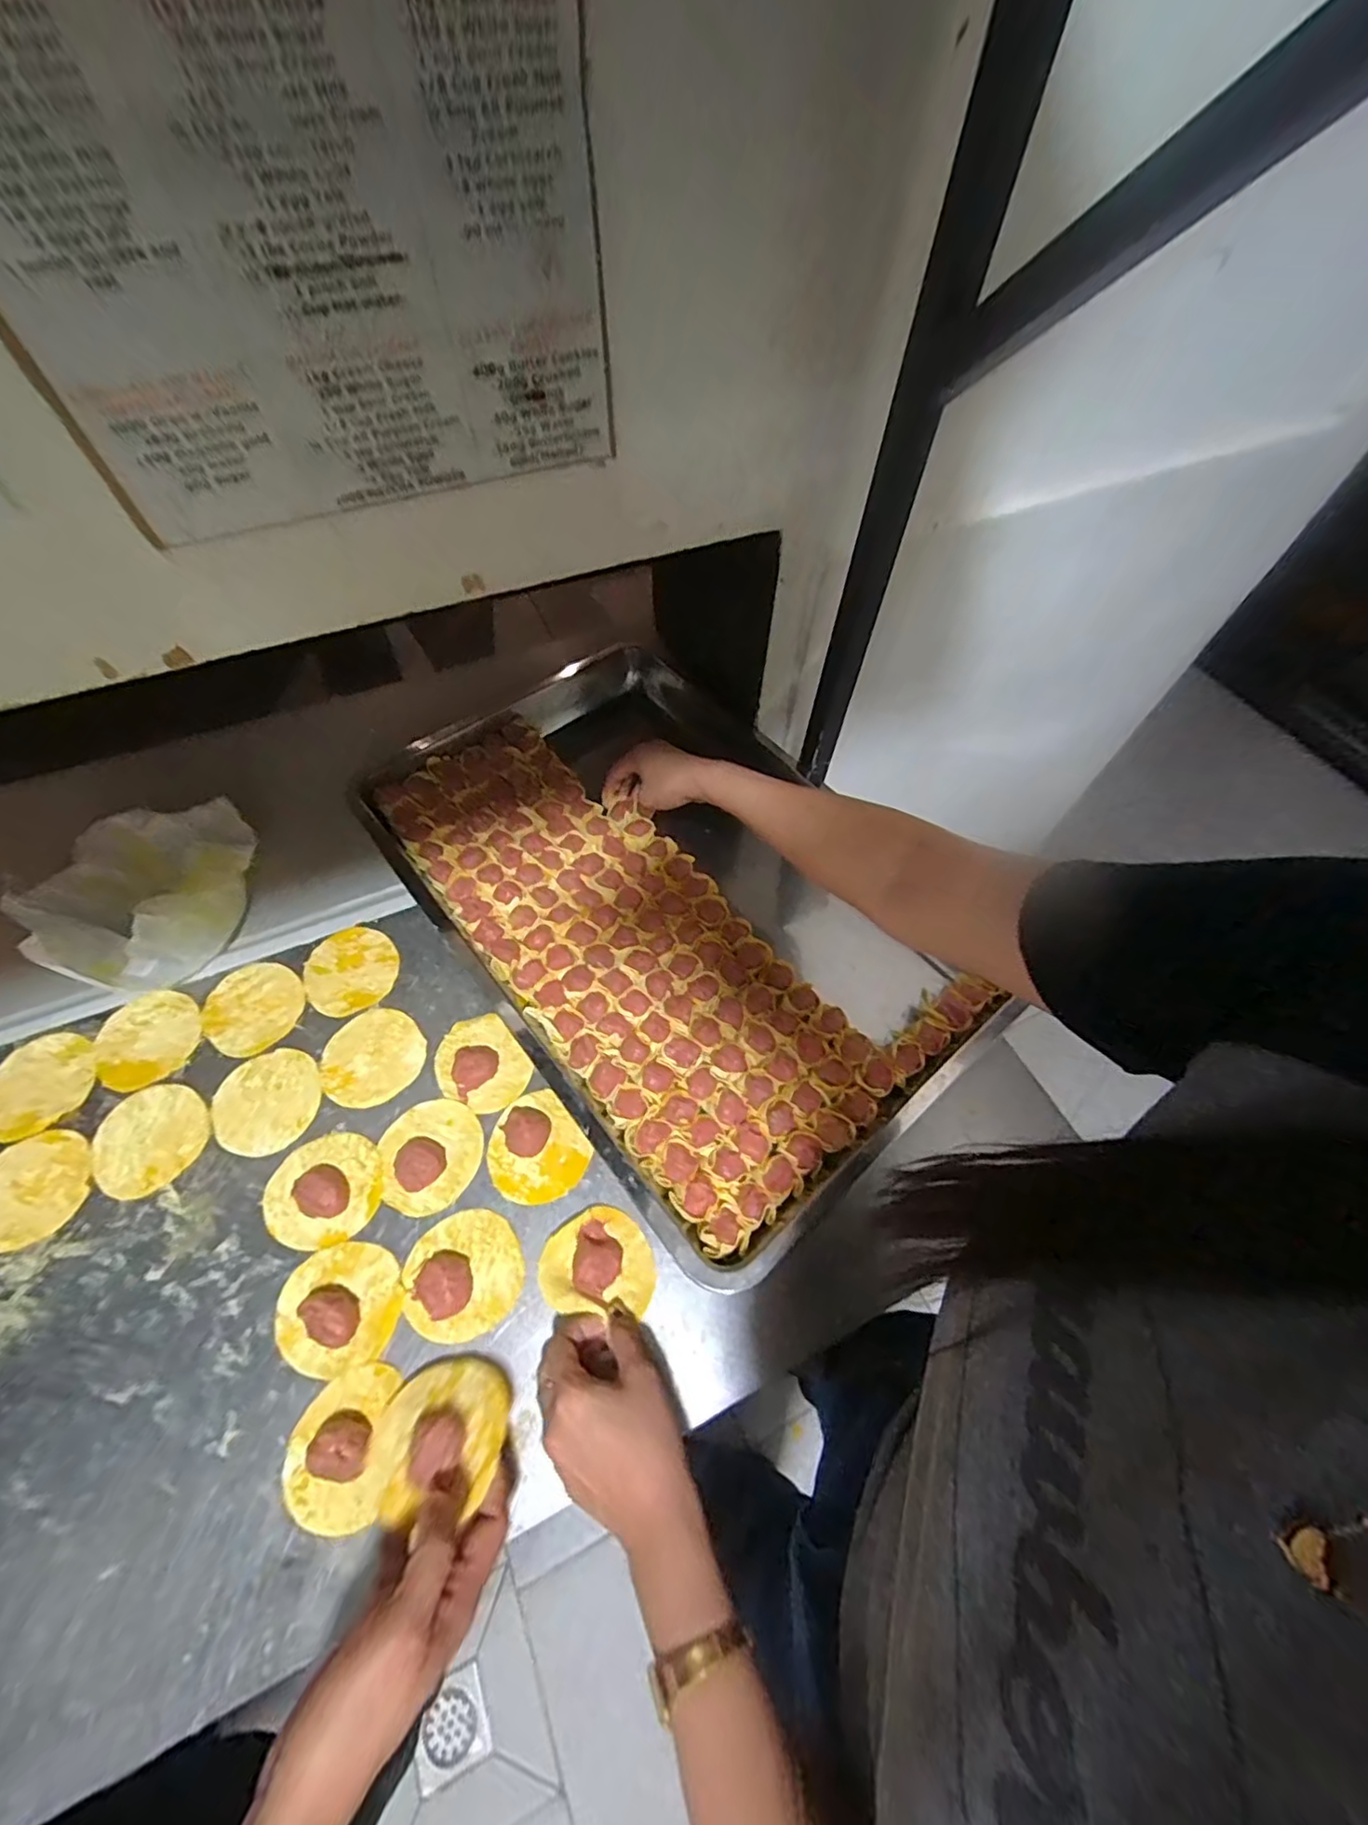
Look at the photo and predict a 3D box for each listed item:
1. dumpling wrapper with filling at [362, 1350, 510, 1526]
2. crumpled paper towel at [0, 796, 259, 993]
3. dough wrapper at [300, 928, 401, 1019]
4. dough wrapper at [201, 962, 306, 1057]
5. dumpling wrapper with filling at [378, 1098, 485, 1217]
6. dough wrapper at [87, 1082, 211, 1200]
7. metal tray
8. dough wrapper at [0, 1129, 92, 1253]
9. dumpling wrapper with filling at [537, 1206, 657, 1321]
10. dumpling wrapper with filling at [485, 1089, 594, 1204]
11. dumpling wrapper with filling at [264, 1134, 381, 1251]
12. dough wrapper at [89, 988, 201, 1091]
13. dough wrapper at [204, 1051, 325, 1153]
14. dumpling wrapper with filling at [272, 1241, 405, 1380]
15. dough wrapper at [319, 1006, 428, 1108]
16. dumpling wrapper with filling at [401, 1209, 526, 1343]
[{"bbox_3d":[-0.156,0.326,0.398,0.081,0.023,0.081,-15,29,-16],"label":"dumpling wrapper with filling"},{"bbox_3d":[-0.490,-0.020,0.581,0.160,0.083,0.185,41,64,21],"label":"crumpled paper towel"},{"bbox_3d":[-0.312,0.053,0.587,0.081,0.004,0.088,1,59,-2],"label":"dough wrapper"},{"bbox_3d":[-0.388,0.084,0.566,0.088,0.004,0.081,1,58,-2],"label":"dough wrapper"},{"bbox_3d":[-0.202,0.192,0.502,0.077,0.014,0.084,1,58,-2],"label":"dumpling wrapper with filling"},{"bbox_3d":[-0.431,0.182,0.506,0.083,0.005,0.081,1,58,-2],"label":"dough wrapper"},{"bbox_3d":[-0.007,-0.034,0.626,0.418,0.048,0.584,-35,65,-22],"label":"metal tray"},{"bbox_3d":[-0.507,0.213,0.482,0.086,0.004,0.083,1,58,-2],"label":"dough wrapper"},{"bbox_3d":[-0.062,0.252,0.457,0.082,0.019,0.066,10,58,3],"label":"dumpling wrapper with filling"},{"bbox_3d":[-0.121,0.188,0.503,0.075,0.020,0.082,1,58,-2],"label":"dumpling wrapper with filling"},{"bbox_3d":[-0.282,0.211,0.483,0.084,0.020,0.080,1,58,-2],"label":"dumpling wrapper with filling"},{"bbox_3d":[-0.469,0.109,0.546,0.079,0.004,0.085,1,58,-2],"label":"dough wrapper"},{"bbox_3d":[-0.349,0.157,0.526,0.083,0.004,0.084,2,62,-3],"label":"dough wrapper"},{"bbox_3d":[-0.248,0.278,0.443,0.085,0.022,0.080,1,58,-2],"label":"dumpling wrapper with filling"},{"bbox_3d":[-0.271,0.125,0.543,0.083,0.004,0.084,1,58,-2],"label":"dough wrapper"},{"bbox_3d":[-0.161,0.260,0.452,0.081,0.021,0.078,1,58,-2],"label":"dumpling wrapper with filling"}]

